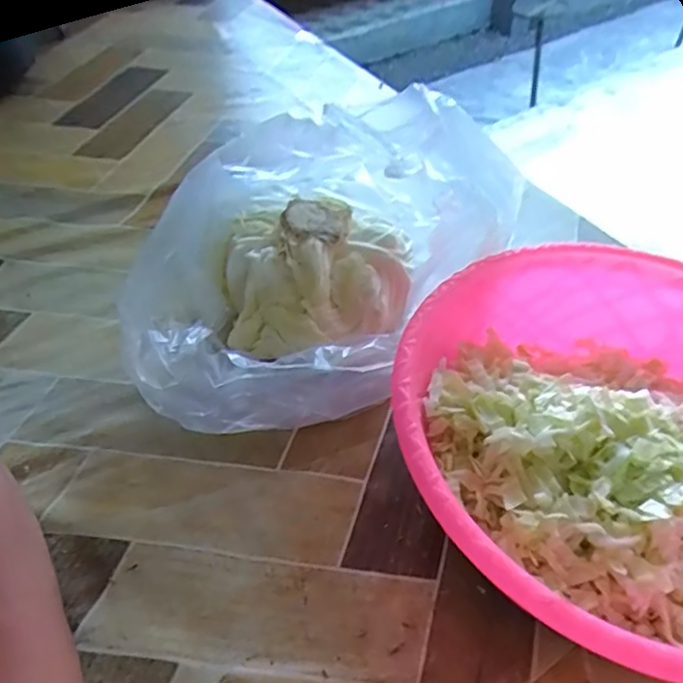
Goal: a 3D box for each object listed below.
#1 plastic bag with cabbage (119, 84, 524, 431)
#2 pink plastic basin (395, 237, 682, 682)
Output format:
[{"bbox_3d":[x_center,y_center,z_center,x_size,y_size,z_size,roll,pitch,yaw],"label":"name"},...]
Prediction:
[{"bbox_3d":[-0.019,-0.049,0.374,0.153,0.142,0.233,35,55,27],"label":"plastic bag with cabbage"},{"bbox_3d":[0.146,0.061,0.325,0.234,0.090,0.233,1,47,-1],"label":"pink plastic basin"}]

